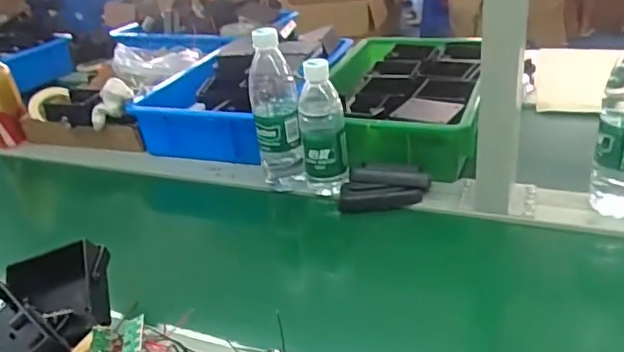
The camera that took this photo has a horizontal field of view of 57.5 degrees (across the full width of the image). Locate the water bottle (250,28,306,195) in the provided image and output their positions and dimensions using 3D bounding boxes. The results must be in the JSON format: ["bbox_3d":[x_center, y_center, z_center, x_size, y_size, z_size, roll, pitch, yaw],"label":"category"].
[{"bbox_3d":[-0.049,-0.085,0.796,0.060,0.235,0.053,-7,29,-2],"label":"water bottle"}]

